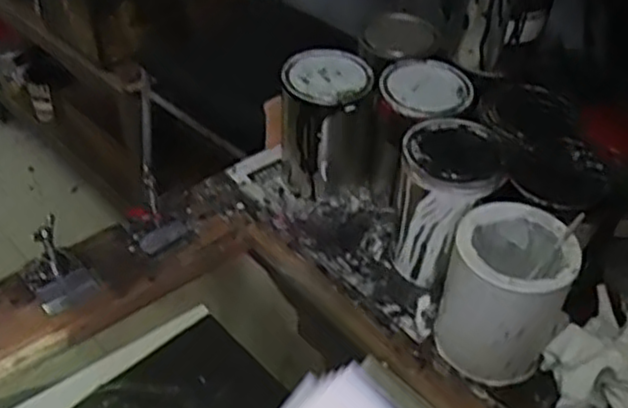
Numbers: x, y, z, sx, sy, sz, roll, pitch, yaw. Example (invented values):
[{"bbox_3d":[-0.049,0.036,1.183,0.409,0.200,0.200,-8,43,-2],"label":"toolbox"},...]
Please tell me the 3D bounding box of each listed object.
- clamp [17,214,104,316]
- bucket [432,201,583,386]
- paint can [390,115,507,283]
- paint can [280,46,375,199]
[{"bbox_3d":[-0.274,0.057,0.766,0.070,0.083,0.061,-26,50,-29],"label":"clamp"},{"bbox_3d":[0.185,0.088,0.706,0.113,0.151,0.108,2,42,-2],"label":"bucket"},{"bbox_3d":[0.140,0.001,0.779,0.100,0.159,0.102,2,42,-2],"label":"paint can"},{"bbox_3d":[0.012,-0.093,0.886,0.099,0.157,0.105,2,42,-2],"label":"paint can"}]

